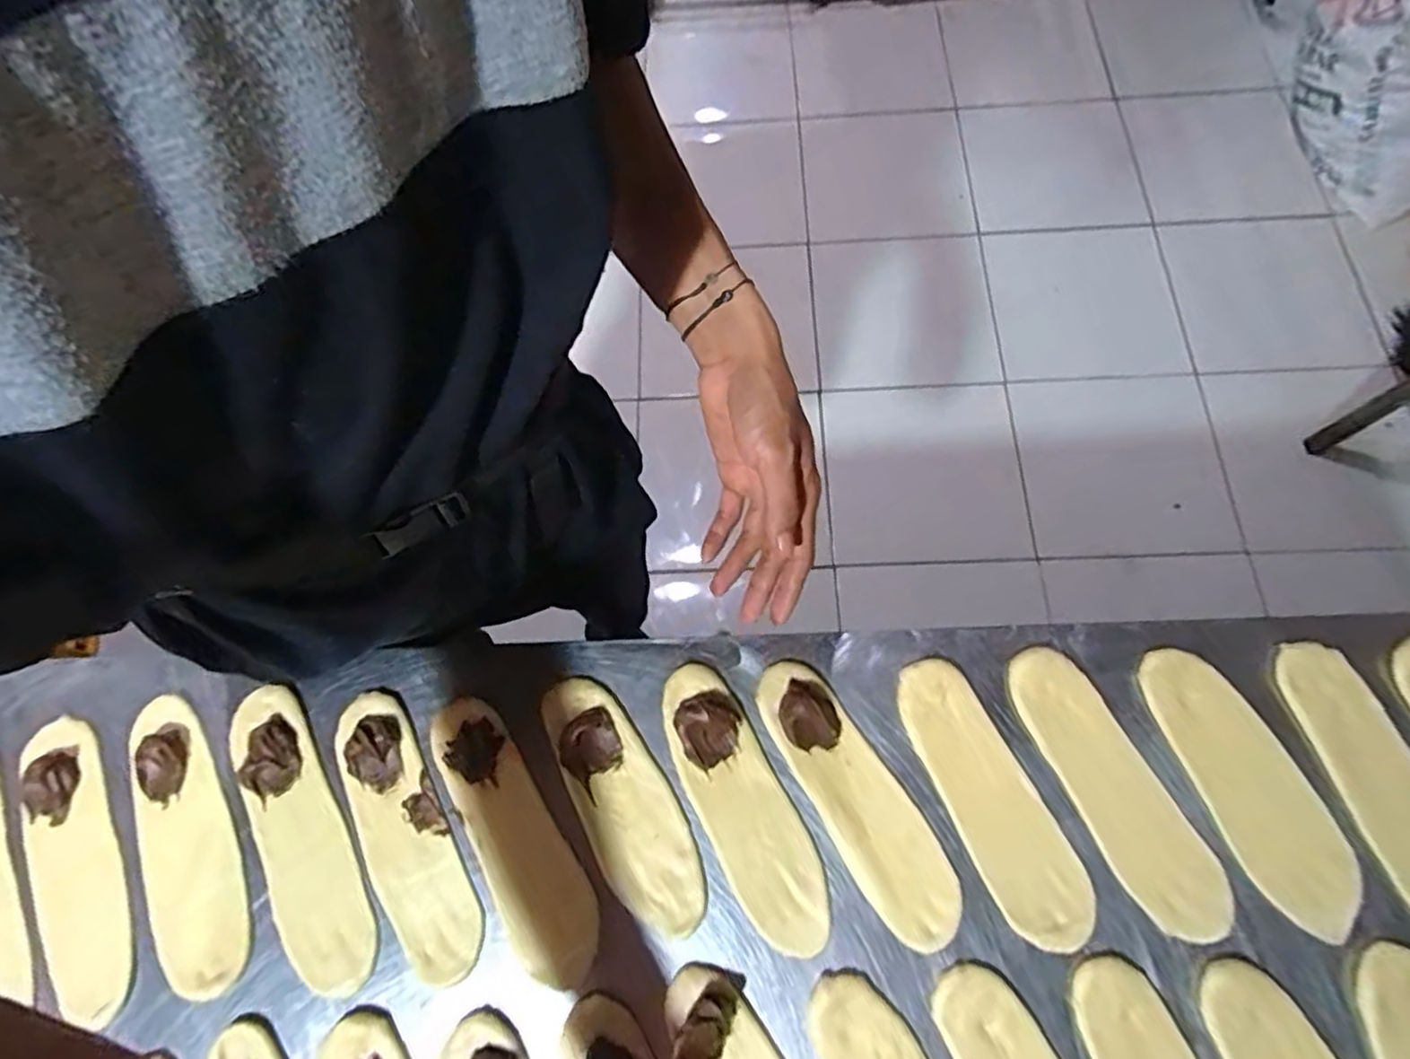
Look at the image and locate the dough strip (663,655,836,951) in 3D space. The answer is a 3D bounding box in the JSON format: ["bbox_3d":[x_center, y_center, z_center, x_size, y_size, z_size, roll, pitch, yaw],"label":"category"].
[{"bbox_3d":[0.026,0.194,0.496,0.062,0.018,0.202,-27,71,-7],"label":"dough strip"}]

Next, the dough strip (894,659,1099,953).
[{"bbox_3d":[0.203,0.190,0.495,0.062,0.005,0.201,-25,71,-6],"label":"dough strip"}]

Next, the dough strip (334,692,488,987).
[{"bbox_3d":[-0.221,0.219,0.501,0.064,0.021,0.203,-29,71,-8],"label":"dough strip"}]

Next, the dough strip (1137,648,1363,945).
[{"bbox_3d":[0.386,0.177,0.491,0.069,0.009,0.198,-20,70,-5],"label":"dough strip"}]

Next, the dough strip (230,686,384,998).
[{"bbox_3d":[-0.298,0.220,0.506,0.064,0.019,0.220,-29,71,-8],"label":"dough strip"}]

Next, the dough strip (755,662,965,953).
[{"bbox_3d":[0.108,0.188,0.494,0.060,0.023,0.207,-30,72,-8],"label":"dough strip"}]

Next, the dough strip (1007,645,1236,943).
[{"bbox_3d":[0.291,0.183,0.497,0.062,0.010,0.208,-27,71,-7],"label":"dough strip"}]

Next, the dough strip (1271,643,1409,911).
[{"bbox_3d":[0.474,0.177,0.486,0.058,0.010,0.202,-18,70,-4],"label":"dough strip"}]

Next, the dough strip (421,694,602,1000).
[{"bbox_3d":[-0.141,0.221,0.503,0.063,0.011,0.206,-33,72,-9],"label":"dough strip"}]

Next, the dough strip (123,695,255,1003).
[{"bbox_3d":[-0.383,0.226,0.507,0.066,0.017,0.210,-30,71,-8],"label":"dough strip"}]

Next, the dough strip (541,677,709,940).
[{"bbox_3d":[-0.060,0.195,0.504,0.067,0.012,0.187,-28,71,-7],"label":"dough strip"}]

